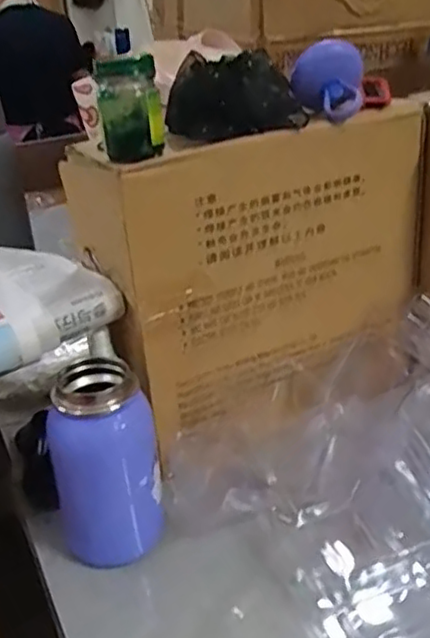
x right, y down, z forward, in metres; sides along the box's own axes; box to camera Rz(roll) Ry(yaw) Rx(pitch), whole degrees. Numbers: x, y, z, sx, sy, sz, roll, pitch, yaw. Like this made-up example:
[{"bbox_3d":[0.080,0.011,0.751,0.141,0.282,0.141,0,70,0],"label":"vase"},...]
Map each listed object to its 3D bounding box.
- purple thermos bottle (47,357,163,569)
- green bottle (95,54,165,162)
[{"bbox_3d":[-0.080,0.107,0.488,0.071,0.140,0.061,-20,32,-28],"label":"purple thermos bottle"},{"bbox_3d":[-0.059,-0.143,0.465,0.042,0.064,0.036,-5,27,-2],"label":"green bottle"}]

